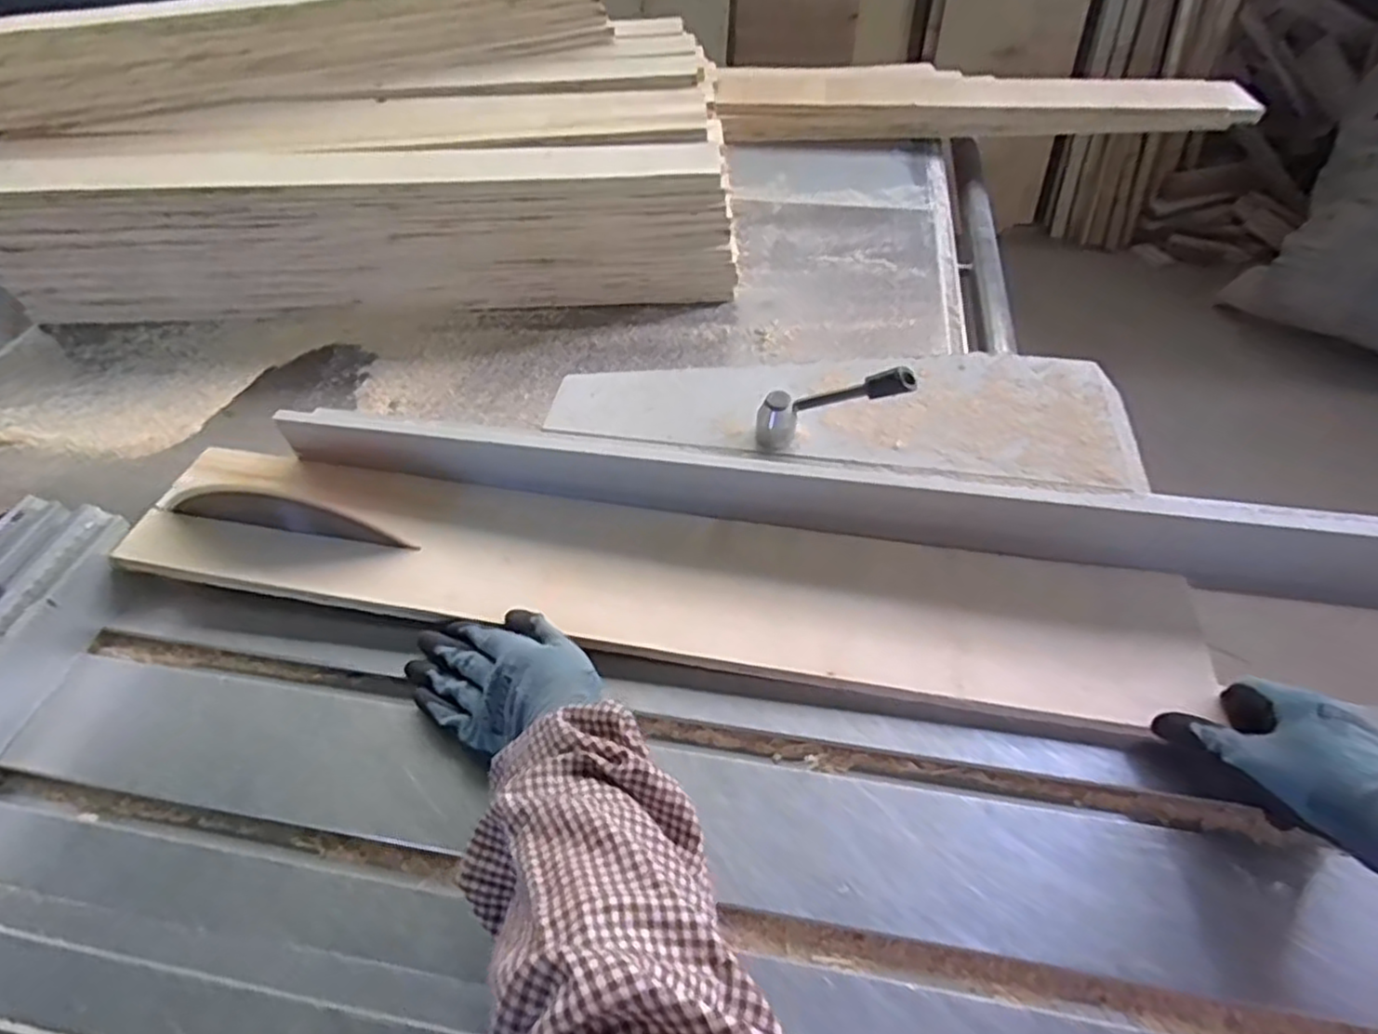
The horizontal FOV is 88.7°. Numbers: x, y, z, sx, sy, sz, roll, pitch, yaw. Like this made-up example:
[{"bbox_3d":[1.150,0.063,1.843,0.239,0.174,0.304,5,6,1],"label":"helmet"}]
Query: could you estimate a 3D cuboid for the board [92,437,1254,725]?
[{"bbox_3d":[-0.027,0.045,0.538,0.783,0.033,0.133,9,46,6],"label":"board"}]

